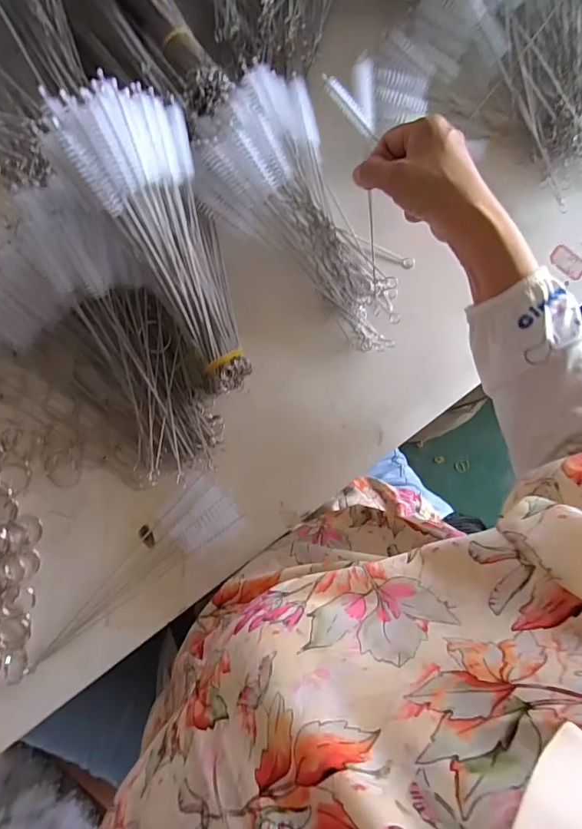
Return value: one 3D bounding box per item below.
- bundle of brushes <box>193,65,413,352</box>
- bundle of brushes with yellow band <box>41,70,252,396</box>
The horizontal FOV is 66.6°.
[{"bbox_3d":[0.021,-0.165,0.378,0.130,0.045,0.233,-43,109,-8],"label":"bundle of brushes"},{"bbox_3d":[-0.085,-0.120,0.318,0.094,0.058,0.197,-27,112,-9],"label":"bundle of brushes with yellow band"}]

